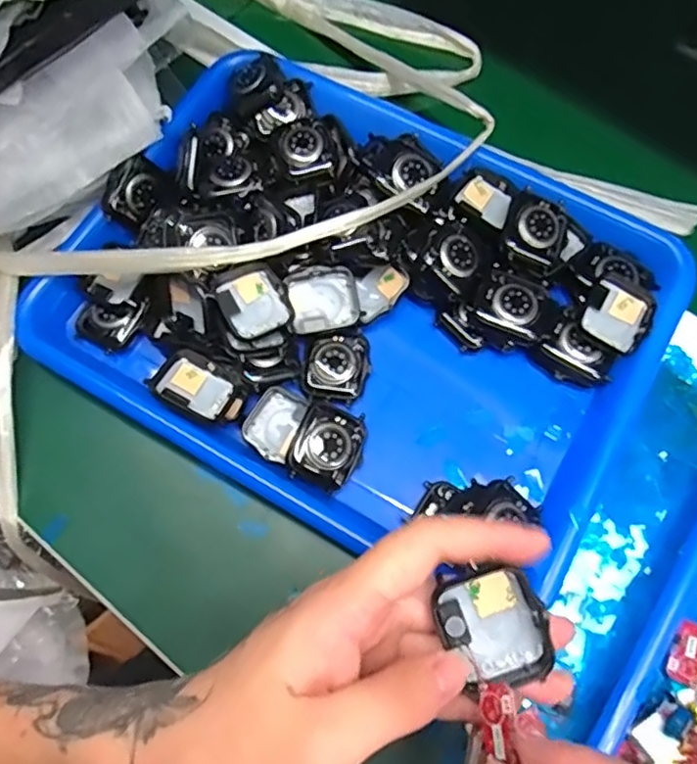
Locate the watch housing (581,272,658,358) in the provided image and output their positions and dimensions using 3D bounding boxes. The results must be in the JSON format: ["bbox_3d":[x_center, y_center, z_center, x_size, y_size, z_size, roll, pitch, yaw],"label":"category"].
[{"bbox_3d":[0.152,-0.039,0.344,0.036,0.007,0.041,30,74,11],"label":"watch housing"}]

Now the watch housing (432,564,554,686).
[{"bbox_3d":[0.053,0.088,0.227,0.038,0.011,0.038,-17,90,4],"label":"watch housing"}]

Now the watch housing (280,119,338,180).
[{"bbox_3d":[-0.024,-0.144,0.379,0.032,0.011,0.040,-16,71,-4],"label":"watch housing"}]

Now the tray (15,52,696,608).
[{"bbox_3d":[0.006,-0.046,0.353,0.322,0.047,0.236,27,74,10],"label":"tray"}]

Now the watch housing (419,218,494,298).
[{"bbox_3d":[0.063,-0.073,0.353,0.039,0.009,0.039,40,74,-5],"label":"watch housing"}]

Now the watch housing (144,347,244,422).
[{"bbox_3d":[-0.082,0.004,0.341,0.047,0.011,0.035,36,48,5],"label":"watch housing"}]

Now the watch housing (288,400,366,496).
[{"bbox_3d":[-0.010,0.035,0.336,0.039,0.012,0.043,25,86,-9],"label":"watch housing"}]

